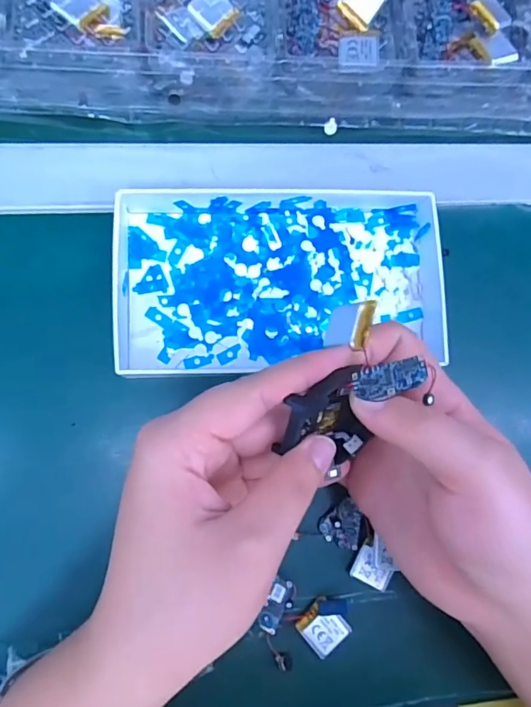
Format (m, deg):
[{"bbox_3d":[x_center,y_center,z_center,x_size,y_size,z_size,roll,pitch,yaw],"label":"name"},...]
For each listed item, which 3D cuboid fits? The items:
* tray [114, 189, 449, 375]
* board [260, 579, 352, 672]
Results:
[{"bbox_3d":[0.009,-0.043,0.278,0.179,0.028,0.098,-3,82,-8],"label":"tray"},{"bbox_3d":[0.020,0.145,0.263,0.045,0.008,0.040,20,80,-4],"label":"board"}]

